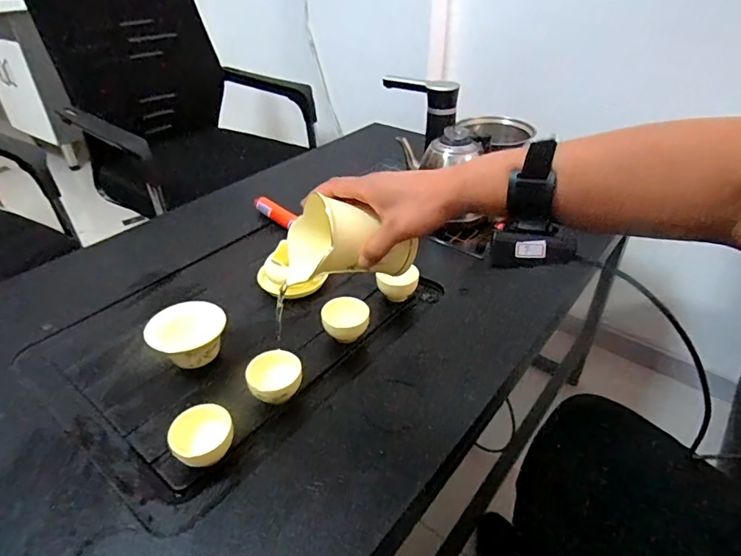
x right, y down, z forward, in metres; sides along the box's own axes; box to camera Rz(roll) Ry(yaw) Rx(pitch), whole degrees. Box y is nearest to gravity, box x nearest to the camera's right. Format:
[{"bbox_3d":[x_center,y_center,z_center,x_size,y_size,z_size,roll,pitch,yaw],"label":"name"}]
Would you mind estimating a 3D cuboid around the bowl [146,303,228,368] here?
[{"bbox_3d":[-0.213,0.078,0.571,0.084,0.064,0.076,-26,43,-30],"label":"bowl"}]

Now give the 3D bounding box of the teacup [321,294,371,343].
[{"bbox_3d":[-0.031,0.060,0.618,0.060,0.055,0.057,-2,36,-1],"label":"teacup"}]

